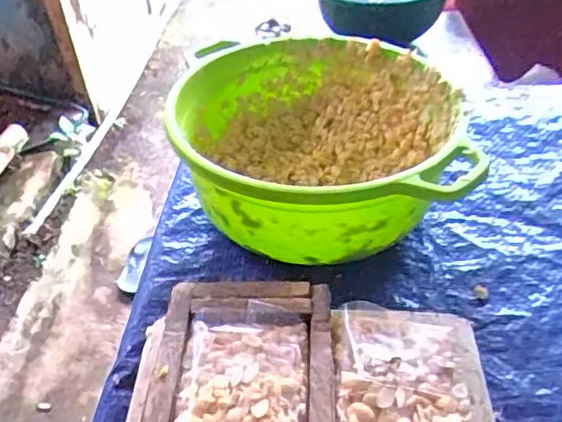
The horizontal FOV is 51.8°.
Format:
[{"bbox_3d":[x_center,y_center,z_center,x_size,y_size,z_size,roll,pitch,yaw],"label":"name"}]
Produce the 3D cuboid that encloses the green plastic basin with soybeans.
[{"bbox_3d":[0.026,-0.043,0.432,0.195,0.093,0.206,-1,43,1],"label":"green plastic basin with soybeans"}]

